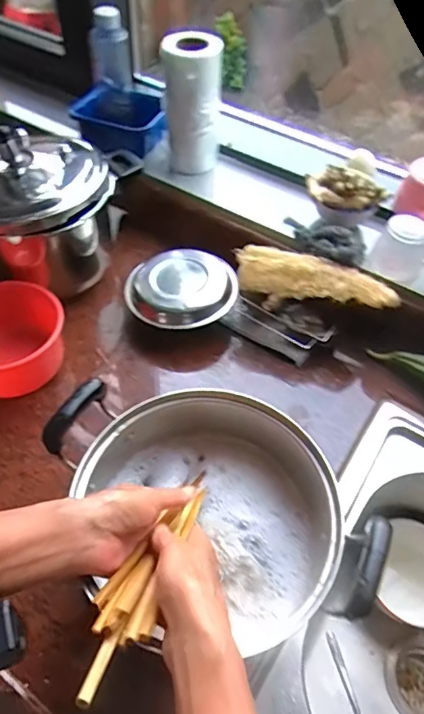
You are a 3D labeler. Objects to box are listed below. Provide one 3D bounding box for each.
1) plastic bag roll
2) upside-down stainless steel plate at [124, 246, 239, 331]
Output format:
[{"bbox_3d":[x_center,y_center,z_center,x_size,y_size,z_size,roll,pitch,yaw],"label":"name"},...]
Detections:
[{"bbox_3d":[-0.029,-0.375,0.725,0.084,0.189,0.086,2,51,-2],"label":"plastic bag roll"},{"bbox_3d":[-0.042,-0.094,0.672,0.149,0.041,0.133,-9,52,-11],"label":"upside-down stainless steel plate"}]

